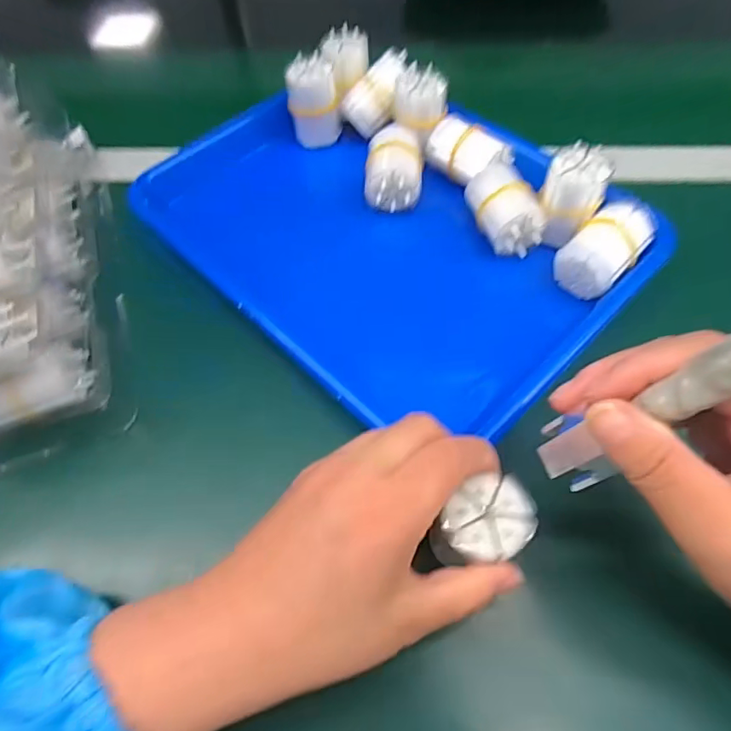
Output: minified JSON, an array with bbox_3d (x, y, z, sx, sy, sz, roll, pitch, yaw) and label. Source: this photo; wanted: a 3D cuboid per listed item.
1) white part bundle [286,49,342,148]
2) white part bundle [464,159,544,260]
[{"bbox_3d":[-0.042,-0.215,0.420,0.040,0.059,0.034,11,59,10],"label":"white part bundle"},{"bbox_3d":[0.098,-0.109,0.363,0.043,0.042,0.066,-17,59,-8],"label":"white part bundle"}]

